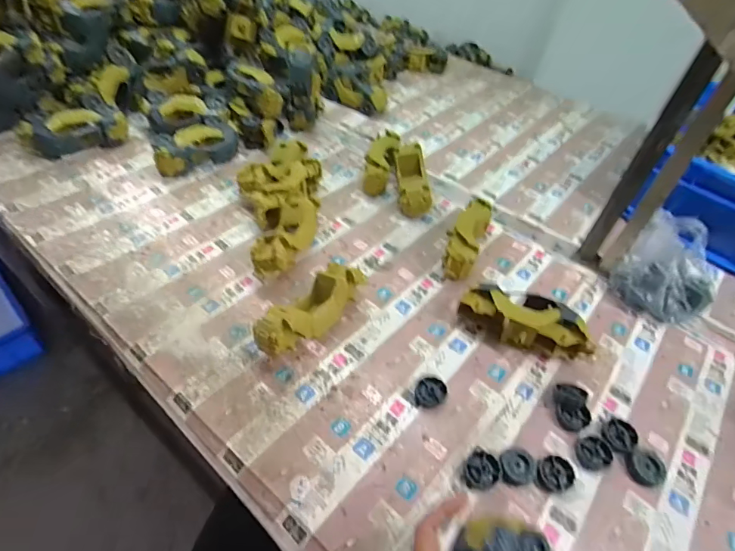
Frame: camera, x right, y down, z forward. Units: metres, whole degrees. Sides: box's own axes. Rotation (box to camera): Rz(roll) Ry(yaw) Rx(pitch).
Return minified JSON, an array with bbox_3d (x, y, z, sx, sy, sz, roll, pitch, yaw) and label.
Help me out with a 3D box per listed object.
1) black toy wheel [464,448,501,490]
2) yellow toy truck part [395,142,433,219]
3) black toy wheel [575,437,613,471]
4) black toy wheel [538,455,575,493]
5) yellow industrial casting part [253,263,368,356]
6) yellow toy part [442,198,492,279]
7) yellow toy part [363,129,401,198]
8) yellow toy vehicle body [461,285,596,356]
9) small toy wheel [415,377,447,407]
[{"bbox_3d":[0.123,0.210,0.470,0.041,0.012,0.035,-34,60,-31],"label":"black toy wheel"},{"bbox_3d":[0.082,-0.173,0.797,0.060,0.059,0.154,-1,48,-7],"label":"yellow toy truck part"},{"bbox_3d":[0.252,0.199,0.489,0.043,0.009,0.034,-23,54,-24],"label":"black toy wheel"},{"bbox_3d":[0.204,0.215,0.474,0.041,0.008,0.035,-19,53,-22],"label":"black toy wheel"},{"bbox_3d":[-0.070,0.044,0.572,0.057,0.060,0.170,34,53,22],"label":"yellow industrial casting part"},{"bbox_3d":[0.155,-0.056,0.698,0.055,0.053,0.167,20,49,12],"label":"yellow toy part"},{"bbox_3d":[0.025,-0.220,0.834,0.059,0.051,0.160,14,48,6],"label":"yellow toy part"},{"bbox_3d":[0.206,0.059,0.581,0.168,0.062,0.075,13,48,5],"label":"yellow toy vehicle body"},{"bbox_3d":[0.076,0.141,0.527,0.036,0.009,0.036,3,48,-4],"label":"small toy wheel"}]

